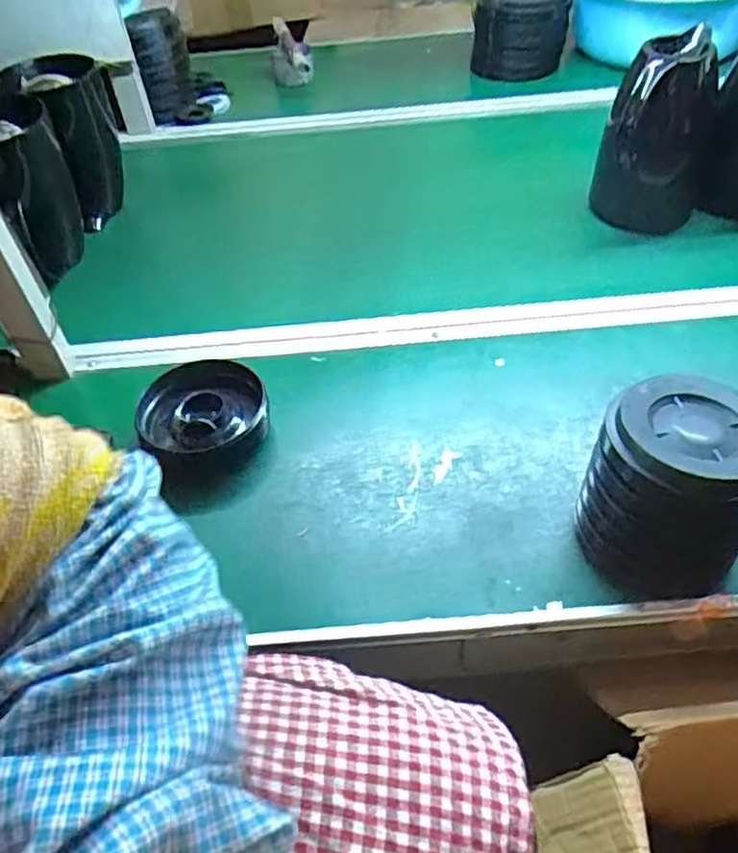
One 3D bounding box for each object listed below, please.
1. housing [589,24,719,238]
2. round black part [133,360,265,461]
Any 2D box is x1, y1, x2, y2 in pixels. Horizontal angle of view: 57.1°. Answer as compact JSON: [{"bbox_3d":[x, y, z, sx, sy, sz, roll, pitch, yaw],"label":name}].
[{"bbox_3d":[0.350,-0.348,0.835,0.118,0.209,0.110,13,51,17],"label":"housing"},{"bbox_3d":[-0.162,-0.016,0.652,0.118,0.038,0.103,-22,49,-14],"label":"round black part"}]

